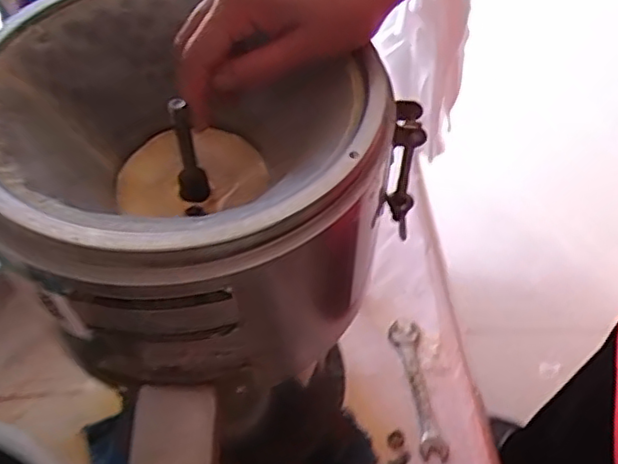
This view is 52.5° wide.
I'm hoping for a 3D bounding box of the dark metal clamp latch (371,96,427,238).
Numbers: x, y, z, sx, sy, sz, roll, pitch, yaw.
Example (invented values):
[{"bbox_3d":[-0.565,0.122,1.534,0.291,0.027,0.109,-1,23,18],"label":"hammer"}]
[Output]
[{"bbox_3d":[0.057,-0.039,0.396,0.023,0.093,0.030,9,53,6],"label":"dark metal clamp latch"}]

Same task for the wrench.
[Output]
[{"bbox_3d":[0.117,0.171,0.689,0.034,0.007,0.158,-5,52,-4],"label":"wrench"}]

